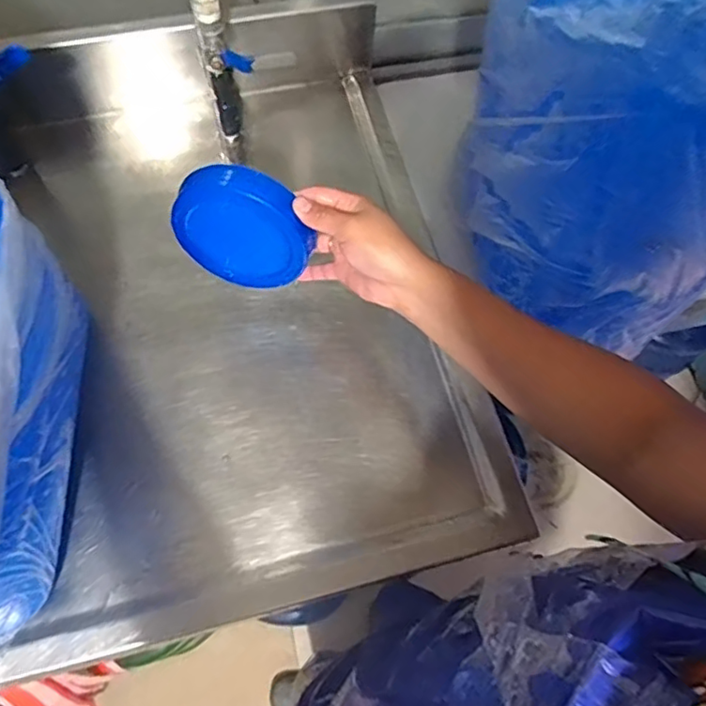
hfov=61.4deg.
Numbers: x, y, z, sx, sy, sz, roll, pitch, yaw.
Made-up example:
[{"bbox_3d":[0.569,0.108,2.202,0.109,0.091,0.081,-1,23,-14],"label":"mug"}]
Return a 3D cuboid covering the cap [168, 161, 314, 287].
[{"bbox_3d":[-0.092,-0.101,0.497,0.113,0.111,0.016,26,51,-11],"label":"cap"}]

